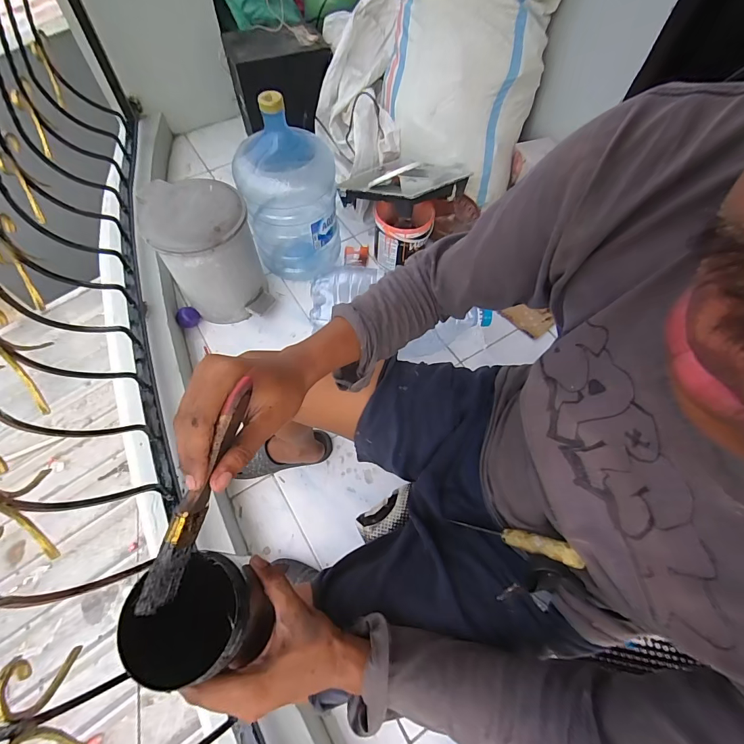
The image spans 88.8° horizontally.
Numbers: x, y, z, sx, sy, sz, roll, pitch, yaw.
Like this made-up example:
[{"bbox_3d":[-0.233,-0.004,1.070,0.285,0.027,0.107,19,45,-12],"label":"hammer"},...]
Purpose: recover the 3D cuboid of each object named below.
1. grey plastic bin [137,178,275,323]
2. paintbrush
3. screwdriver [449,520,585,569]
[{"bbox_3d":[-0.448,-0.325,1.059,0.240,0.331,0.260,-25,65,-15],"label":"grey plastic bin"},{"bbox_3d":[-0.121,0.086,0.271,0.013,0.026,0.168,21,86,9],"label":"paintbrush"},{"bbox_3d":[0.151,0.180,0.416,0.025,0.163,0.018,46,65,-11],"label":"screwdriver"}]

